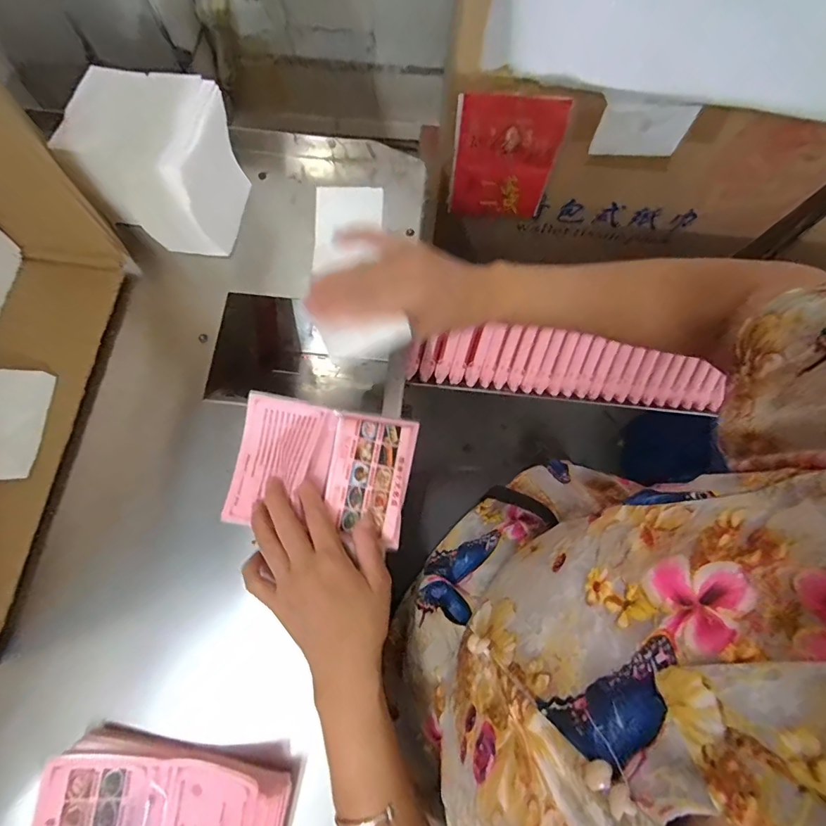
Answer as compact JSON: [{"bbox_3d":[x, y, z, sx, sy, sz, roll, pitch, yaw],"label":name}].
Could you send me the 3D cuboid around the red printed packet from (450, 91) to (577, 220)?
[{"bbox_3d":[0.114,-0.317,0.560,0.126,0.166,0.019,3,67,2],"label":"red printed packet"}]

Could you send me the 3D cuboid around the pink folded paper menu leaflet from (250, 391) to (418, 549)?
[{"bbox_3d":[-0.081,0.048,0.407,0.155,0.020,0.111,10,74,2],"label":"pink folded paper menu leaflet"}]

